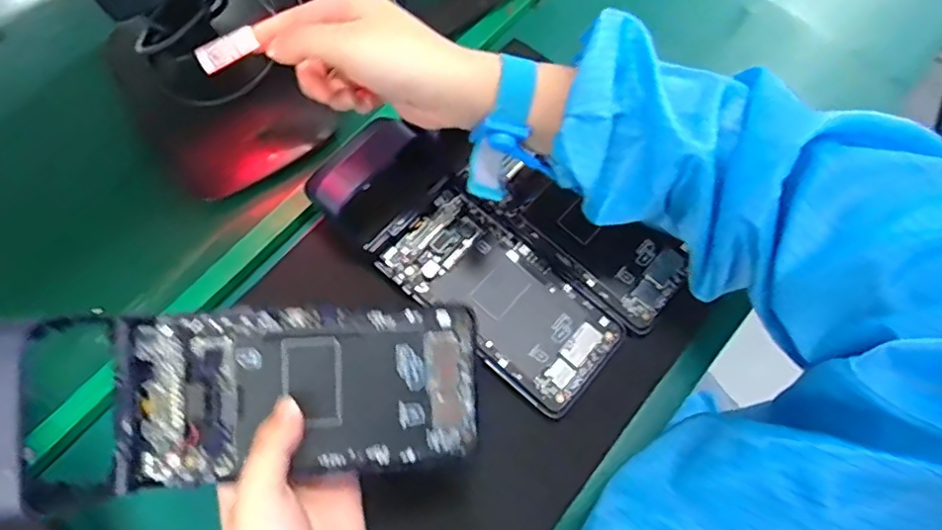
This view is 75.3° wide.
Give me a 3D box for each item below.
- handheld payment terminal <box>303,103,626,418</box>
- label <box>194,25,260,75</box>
[{"bbox_3d":[-0.001,-0.004,0.403,0.219,0.033,0.083,41,75,6],"label":"handheld payment terminal"},{"bbox_3d":[-0.142,-0.125,0.354,0.038,0.004,0.016,-17,110,16],"label":"label"}]

